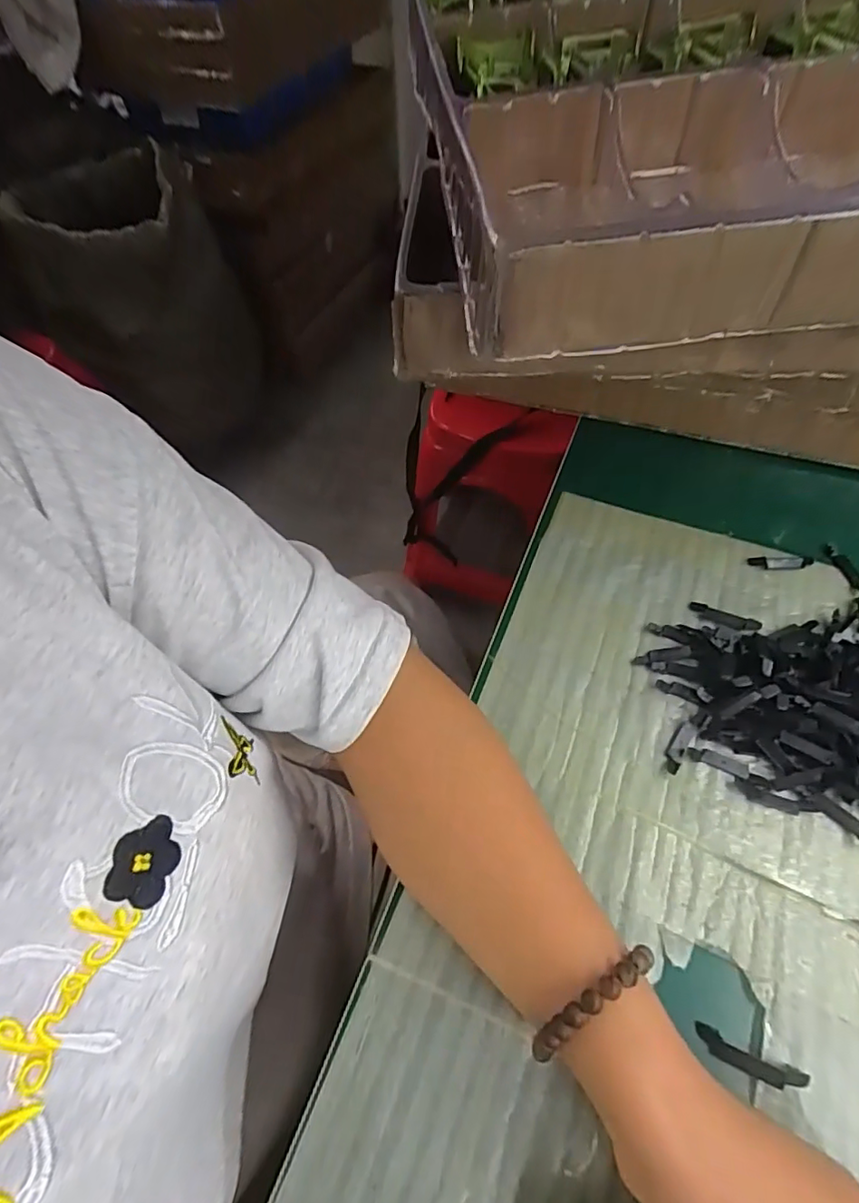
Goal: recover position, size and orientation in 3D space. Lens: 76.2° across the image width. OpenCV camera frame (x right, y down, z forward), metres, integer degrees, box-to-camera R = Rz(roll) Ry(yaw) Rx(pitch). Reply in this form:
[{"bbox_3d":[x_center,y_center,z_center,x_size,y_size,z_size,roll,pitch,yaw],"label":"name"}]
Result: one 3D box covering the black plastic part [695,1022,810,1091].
[{"bbox_3d":[0.138,0.197,0.234,0.043,0.006,0.010,20,62,15],"label":"black plastic part"}]

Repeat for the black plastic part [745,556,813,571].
[{"bbox_3d":[0.235,-0.026,0.367,0.041,0.004,0.010,1,59,4],"label":"black plastic part"}]

